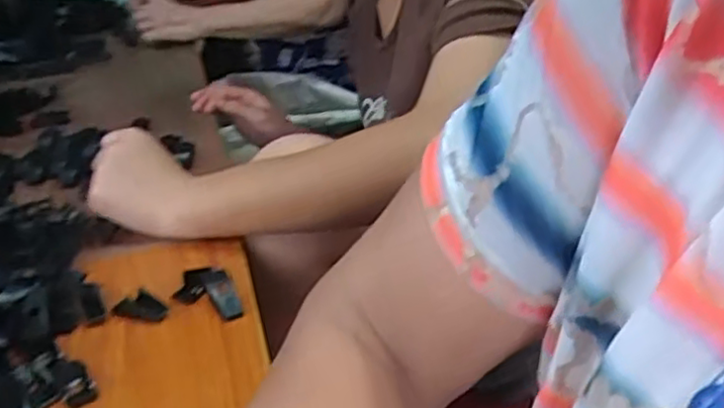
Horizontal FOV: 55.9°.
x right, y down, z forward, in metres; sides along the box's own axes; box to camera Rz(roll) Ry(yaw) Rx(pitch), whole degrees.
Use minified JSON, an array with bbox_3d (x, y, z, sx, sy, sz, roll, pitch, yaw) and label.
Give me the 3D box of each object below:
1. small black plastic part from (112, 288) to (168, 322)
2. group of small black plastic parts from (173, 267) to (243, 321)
[{"bbox_3d":[-0.159,0.072,0.488,0.040,0.013,0.018,7,29,22],"label":"small black plastic part"},{"bbox_3d":[-0.113,0.066,0.494,0.039,0.011,0.066,-16,29,-20],"label":"group of small black plastic parts"}]

